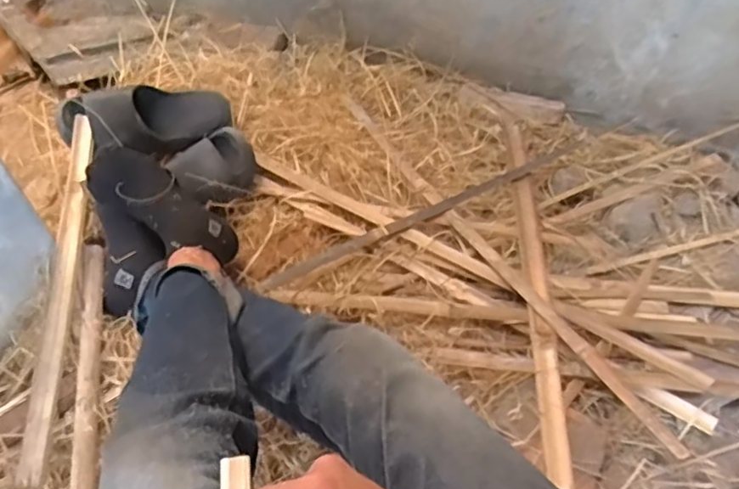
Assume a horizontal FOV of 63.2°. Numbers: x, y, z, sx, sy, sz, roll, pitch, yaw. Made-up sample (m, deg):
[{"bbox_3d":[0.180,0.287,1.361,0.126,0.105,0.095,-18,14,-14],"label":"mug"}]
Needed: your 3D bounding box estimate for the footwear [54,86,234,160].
[{"bbox_3d":[-0.384,-0.218,1.037,0.281,0.086,0.112,-10,54,-10],"label":"footwear"}]

